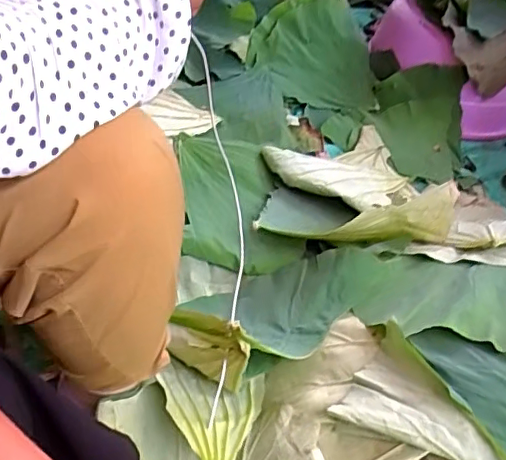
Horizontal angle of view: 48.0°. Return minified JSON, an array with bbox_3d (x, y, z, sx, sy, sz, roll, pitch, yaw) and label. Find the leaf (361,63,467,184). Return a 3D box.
[{"bbox_3d":[0.360,-0.246,1.227,0.218,0.103,0.260,19,46,11],"label":"leaf"}]

